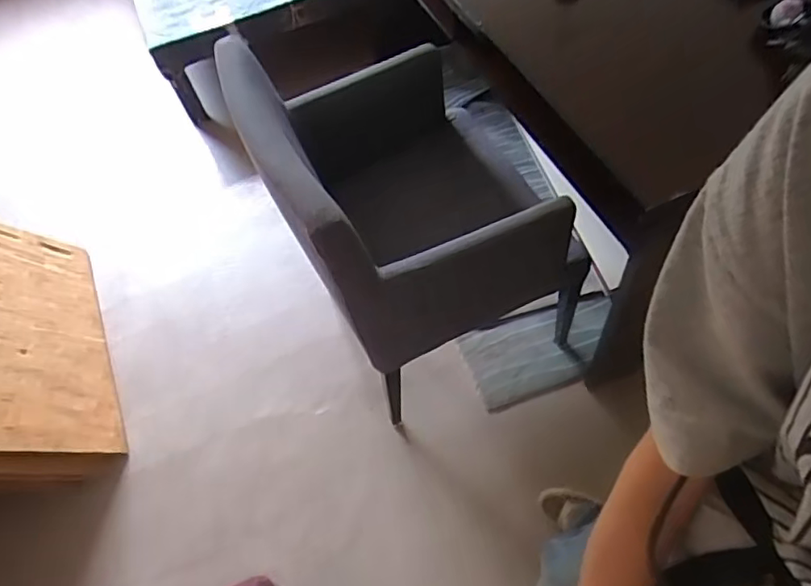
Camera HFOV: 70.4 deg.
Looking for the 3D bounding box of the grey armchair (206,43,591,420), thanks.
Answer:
[{"bbox_3d":[0.046,-0.194,1.280,0.625,0.713,0.562,-24,57,-9],"label":"grey armchair"}]

